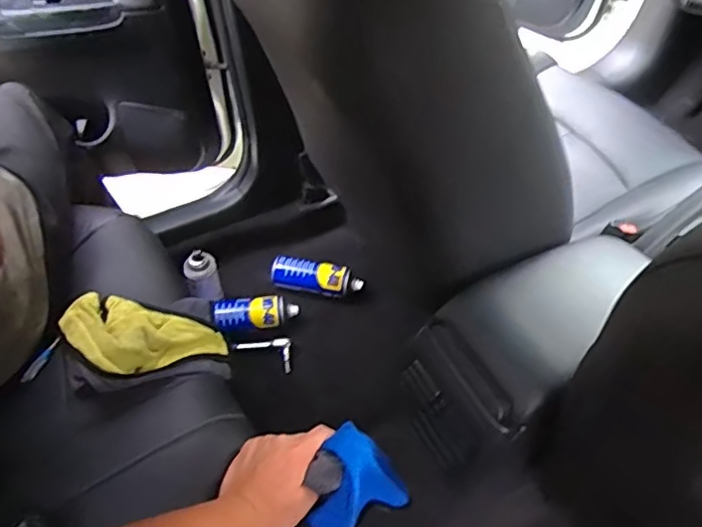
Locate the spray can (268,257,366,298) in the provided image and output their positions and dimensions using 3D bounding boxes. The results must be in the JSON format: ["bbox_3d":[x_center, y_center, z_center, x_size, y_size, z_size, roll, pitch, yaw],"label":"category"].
[{"bbox_3d":[-0.071,0.026,1.190,0.181,0.048,0.059,10,52,9],"label":"spray can"}]

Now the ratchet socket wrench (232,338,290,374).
[{"bbox_3d":[-0.171,0.182,1.111,0.109,0.024,0.068,-8,51,-5],"label":"ratchet socket wrench"}]

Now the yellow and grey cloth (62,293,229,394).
[{"bbox_3d":[-0.270,0.107,0.726,0.219,0.064,0.127,7,52,7],"label":"yellow and grey cloth"}]

